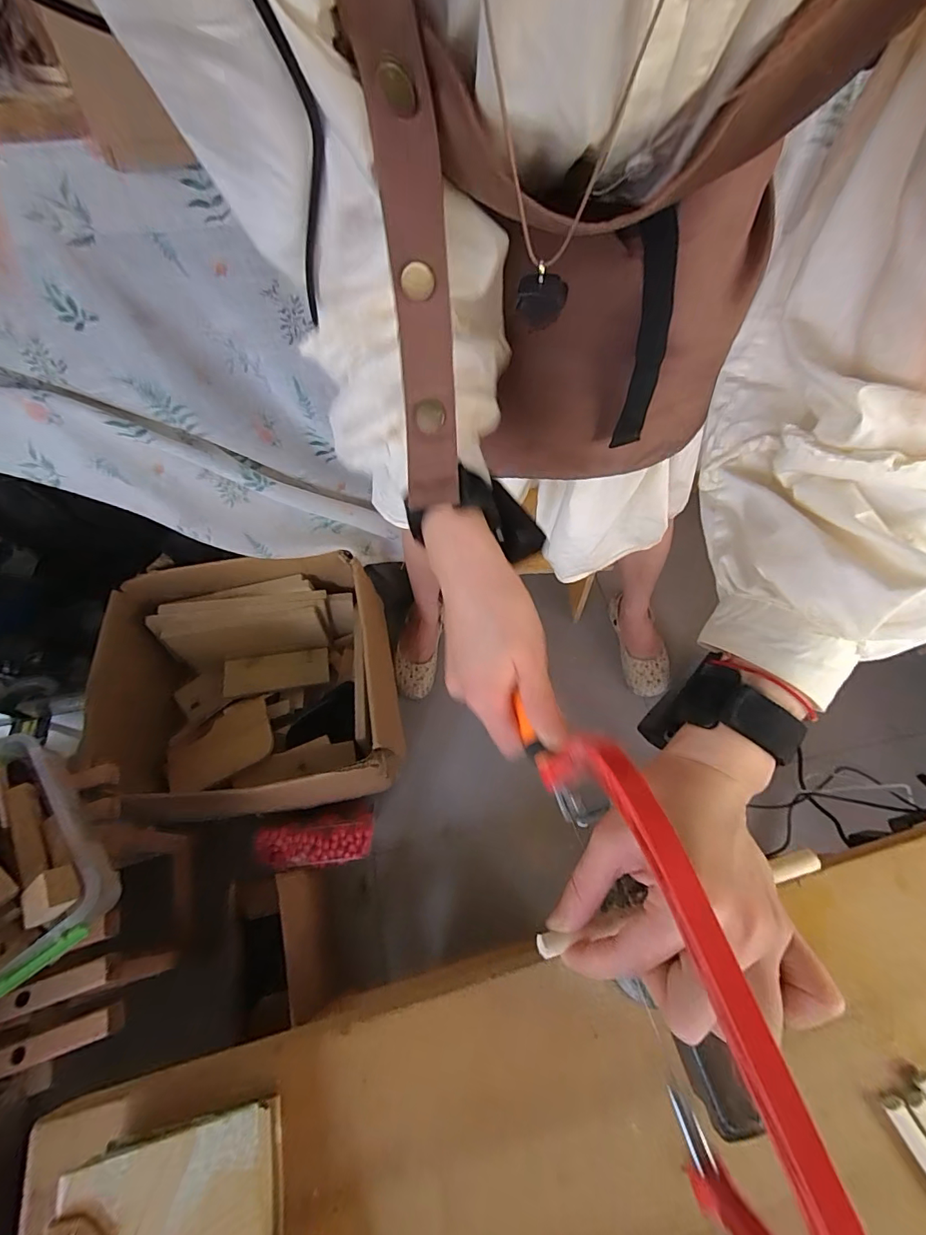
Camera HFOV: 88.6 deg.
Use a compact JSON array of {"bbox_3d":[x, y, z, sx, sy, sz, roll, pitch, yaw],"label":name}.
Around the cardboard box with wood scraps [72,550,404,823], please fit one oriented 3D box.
[{"bbox_3d":[-0.372,0.115,0.885,0.456,0.225,0.438,-10,61,-2],"label":"cardboard box with wood scraps"}]

